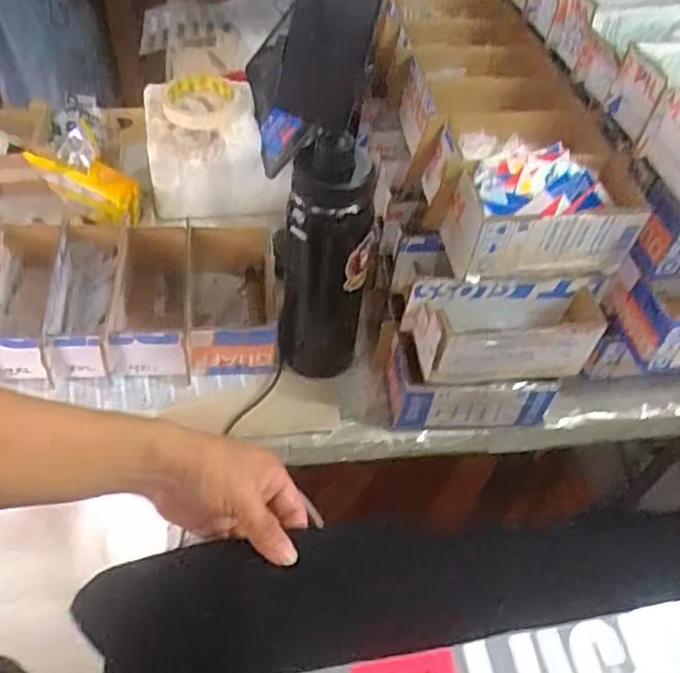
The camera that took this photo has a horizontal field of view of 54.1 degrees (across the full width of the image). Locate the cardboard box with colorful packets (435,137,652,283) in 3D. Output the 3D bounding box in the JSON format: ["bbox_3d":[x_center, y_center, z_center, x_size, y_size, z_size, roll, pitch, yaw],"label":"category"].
[{"bbox_3d":[0.185,-0.108,0.603,0.172,0.089,0.086,-4,51,-10],"label":"cardboard box with colorful packets"}]

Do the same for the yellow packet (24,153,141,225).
[{"bbox_3d":[-0.303,-0.181,0.800,0.131,0.058,0.055,25,52,14],"label":"yellow packet"}]

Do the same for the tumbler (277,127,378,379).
[{"bbox_3d":[-0.015,-0.065,0.642,0.077,0.283,0.083,3,50,-4],"label":"tumbler"}]

